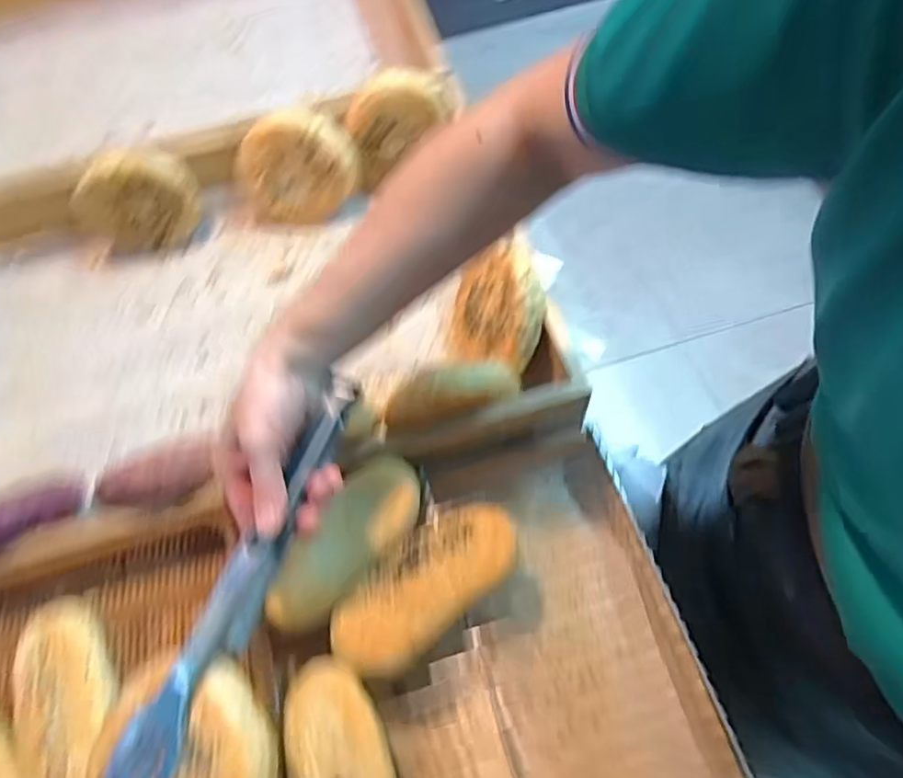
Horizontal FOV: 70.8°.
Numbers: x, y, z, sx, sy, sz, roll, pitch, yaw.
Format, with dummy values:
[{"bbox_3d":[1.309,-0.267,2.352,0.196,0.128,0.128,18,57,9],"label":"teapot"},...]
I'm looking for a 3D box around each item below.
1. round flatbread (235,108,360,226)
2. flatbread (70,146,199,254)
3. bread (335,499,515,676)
[{"bbox_3d":[-0.165,-0.230,0.675,0.115,0.125,0.023,14,43,-24],"label":"round flatbread"},{"bbox_3d":[-0.324,-0.189,0.652,0.104,0.111,0.031,15,41,-34],"label":"flatbread"},{"bbox_3d":[-0.018,0.147,0.473,0.152,0.044,0.075,-41,68,-16],"label":"bread"}]

